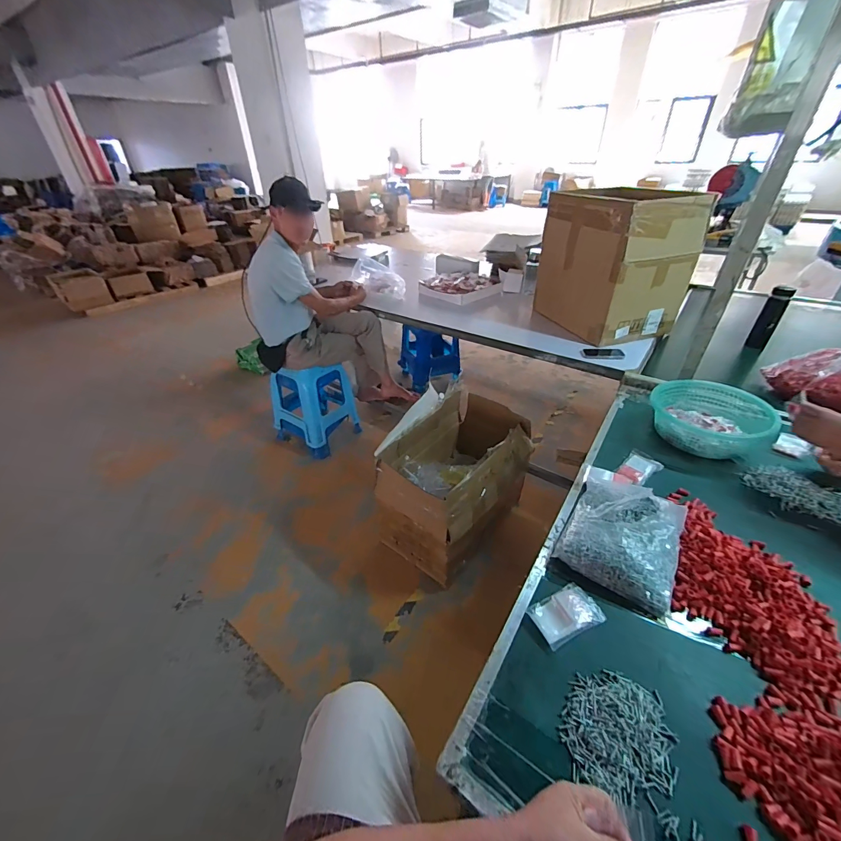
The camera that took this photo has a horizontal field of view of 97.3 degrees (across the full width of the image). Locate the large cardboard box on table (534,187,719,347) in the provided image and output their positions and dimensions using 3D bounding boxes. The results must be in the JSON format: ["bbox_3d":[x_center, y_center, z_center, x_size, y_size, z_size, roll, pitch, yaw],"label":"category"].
[{"bbox_3d":[0.796,-0.662,1.558,0.382,0.507,0.493,-11,37,-13],"label":"large cardboard box on table"}]

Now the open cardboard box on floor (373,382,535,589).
[{"bbox_3d":[0.152,0.230,1.593,0.444,0.463,0.674,27,44,33],"label":"open cardboard box on floor"}]

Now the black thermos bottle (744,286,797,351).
[{"bbox_3d":[1.318,-0.384,1.402,0.066,0.227,0.069,28,45,34],"label":"black thermos bottle"}]

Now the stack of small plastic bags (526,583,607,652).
[{"bbox_3d":[0.253,0.339,0.647,0.119,0.015,0.074,-16,38,-19],"label":"stack of small plastic bags"}]

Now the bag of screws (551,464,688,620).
[{"bbox_3d":[0.426,0.201,0.769,0.203,0.068,0.324,20,41,27],"label":"bag of screws"}]

